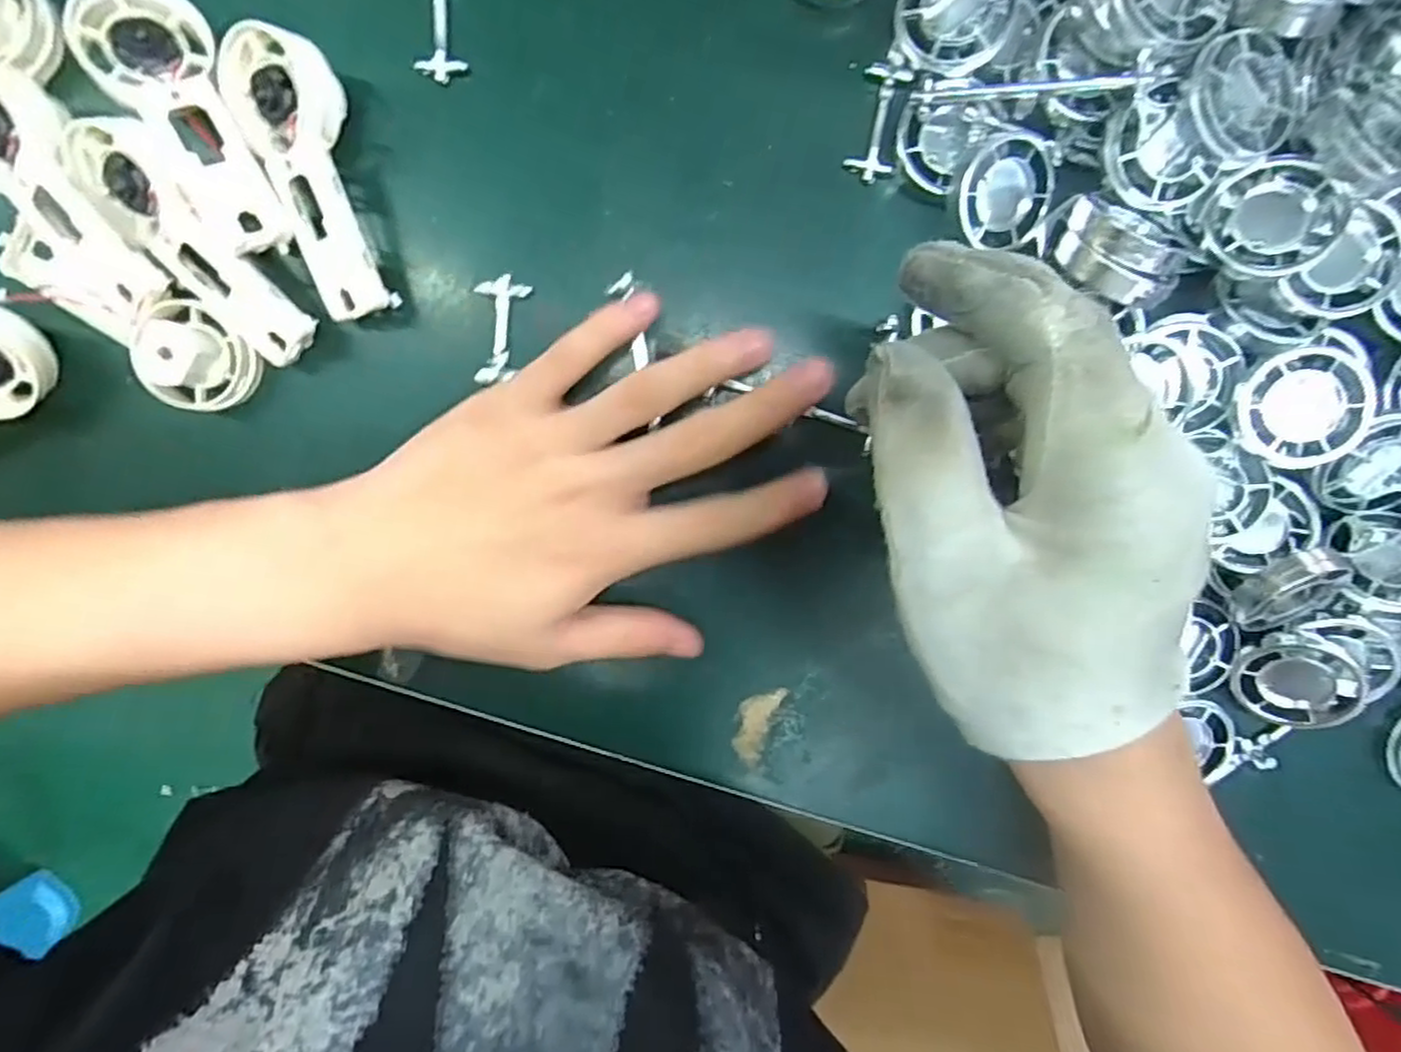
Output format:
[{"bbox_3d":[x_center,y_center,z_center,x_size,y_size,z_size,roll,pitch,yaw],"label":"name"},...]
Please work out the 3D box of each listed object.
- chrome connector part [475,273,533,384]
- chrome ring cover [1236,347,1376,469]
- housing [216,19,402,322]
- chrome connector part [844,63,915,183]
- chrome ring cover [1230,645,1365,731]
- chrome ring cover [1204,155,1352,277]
[{"bbox_3d":[-0.075,-0.073,0.263,0.019,0.004,0.039,8,97,0],"label":"chrome connector part"},{"bbox_3d":[0.204,-0.040,0.237,0.040,0.014,0.038,7,105,17],"label":"chrome ring cover"},{"bbox_3d":[-0.132,-0.121,0.245,0.037,0.026,0.091,-21,96,3],"label":"housing"},{"bbox_3d":[0.064,-0.144,0.251,0.017,0.007,0.037,12,97,-1],"label":"chrome connector part"},{"bbox_3d":[0.226,0.061,0.265,0.040,0.004,0.033,3,107,27],"label":"chrome ring cover"},{"bbox_3d":[0.190,-0.102,0.233,0.037,0.011,0.035,39,110,17],"label":"chrome ring cover"}]

